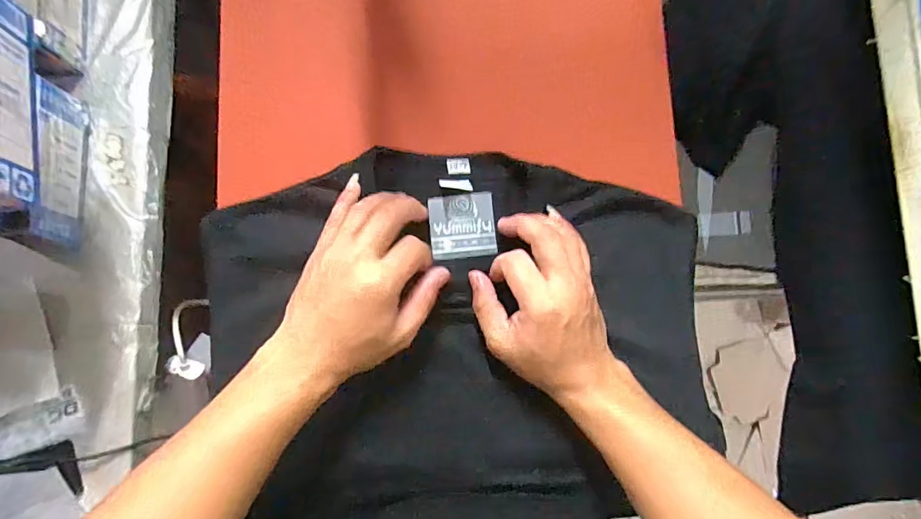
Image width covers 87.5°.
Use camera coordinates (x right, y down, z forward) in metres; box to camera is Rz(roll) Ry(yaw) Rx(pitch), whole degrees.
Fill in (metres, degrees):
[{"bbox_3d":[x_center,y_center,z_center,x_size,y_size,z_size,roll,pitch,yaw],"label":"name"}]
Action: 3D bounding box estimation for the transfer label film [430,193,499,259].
[{"bbox_3d":[0.002,-0.028,0.403,0.054,0.004,0.054,-5,83,-6],"label":"transfer label film"}]

